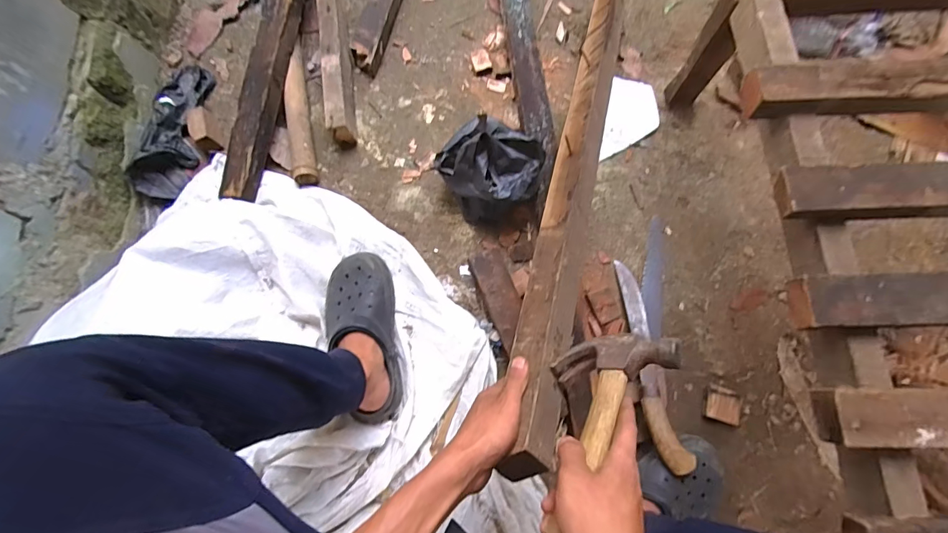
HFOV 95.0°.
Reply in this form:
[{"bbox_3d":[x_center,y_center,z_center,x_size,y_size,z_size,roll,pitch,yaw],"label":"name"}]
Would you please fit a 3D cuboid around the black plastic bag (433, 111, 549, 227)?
[{"bbox_3d":[0.032,-0.182,0.795,0.163,0.140,0.177,-33,77,-7],"label":"black plastic bag"}]

